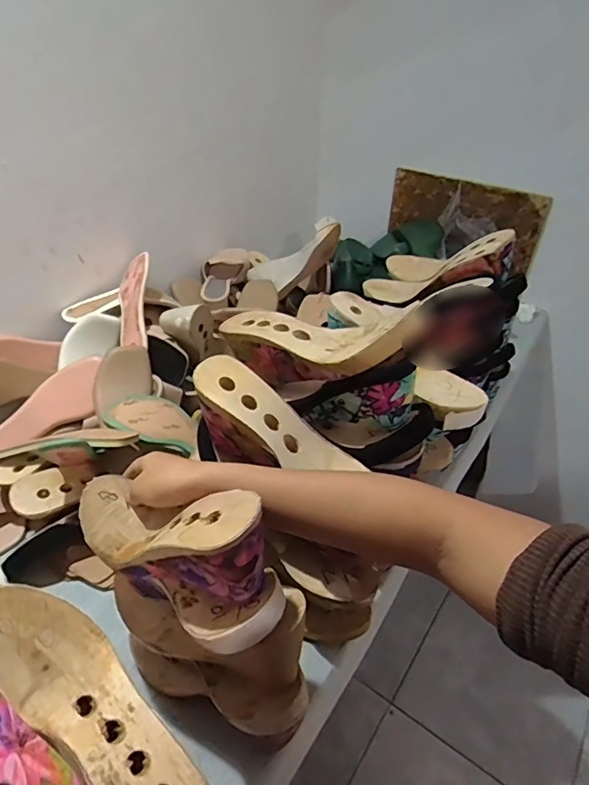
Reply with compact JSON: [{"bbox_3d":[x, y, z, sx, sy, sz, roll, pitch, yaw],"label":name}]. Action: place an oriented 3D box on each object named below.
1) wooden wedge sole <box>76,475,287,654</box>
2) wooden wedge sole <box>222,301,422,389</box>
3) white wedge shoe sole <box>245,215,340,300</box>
[{"bbox_3d":[-0.108,0.138,0.442,0.228,0.094,0.076,-1,30,42],"label":"wooden wedge sole"},{"bbox_3d":[0.027,-0.050,0.578,0.244,0.078,0.084,3,35,32],"label":"wooden wedge sole"},{"bbox_3d":[0.010,-0.300,1.142,0.229,0.097,0.077,-31,29,27],"label":"white wedge shoe sole"}]

